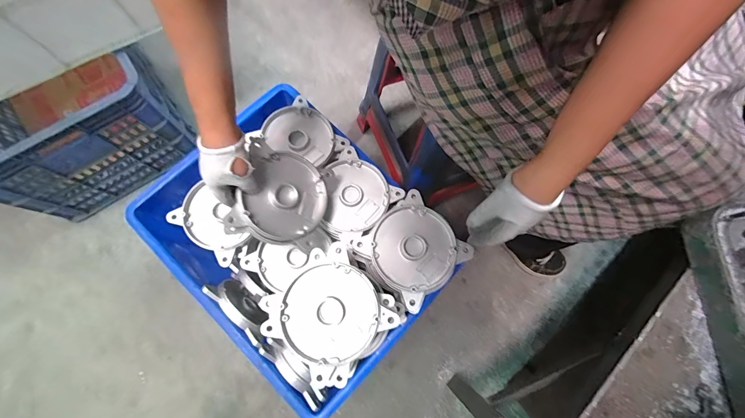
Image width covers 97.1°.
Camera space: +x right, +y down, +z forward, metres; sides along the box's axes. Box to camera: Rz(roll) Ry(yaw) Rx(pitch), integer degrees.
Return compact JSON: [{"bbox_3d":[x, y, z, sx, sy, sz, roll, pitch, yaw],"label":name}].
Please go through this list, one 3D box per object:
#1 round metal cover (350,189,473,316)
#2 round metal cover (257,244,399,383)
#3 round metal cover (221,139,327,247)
[{"bbox_3d":[0.068,0.066,0.552,0.148,0.031,0.149,-41,80,-10],"label":"round metal cover"},{"bbox_3d":[-0.062,0.148,0.474,0.138,0.013,0.140,-37,79,-10],"label":"round metal cover"},{"bbox_3d":[-0.144,-0.019,0.531,0.140,0.026,0.146,18,80,-28],"label":"round metal cover"}]

